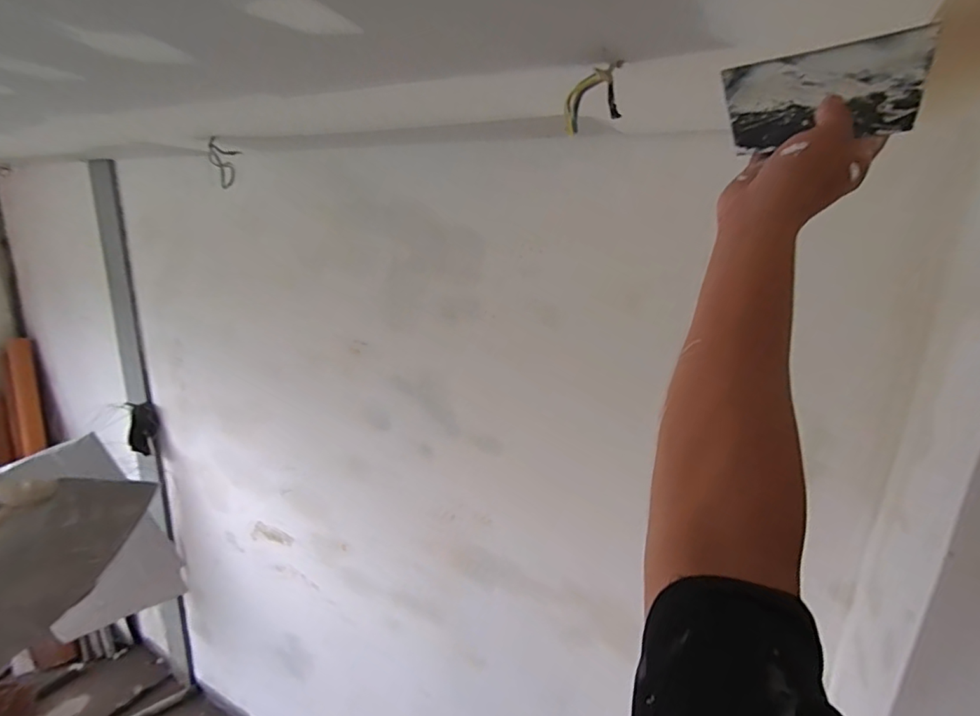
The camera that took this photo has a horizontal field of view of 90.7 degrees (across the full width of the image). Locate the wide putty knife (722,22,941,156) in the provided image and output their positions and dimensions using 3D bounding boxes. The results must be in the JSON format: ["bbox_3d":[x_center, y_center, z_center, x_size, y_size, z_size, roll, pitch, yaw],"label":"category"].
[{"bbox_3d":[0.273,-0.217,0.397,0.139,0.095,0.007,0,-20,30],"label":"wide putty knife"}]

